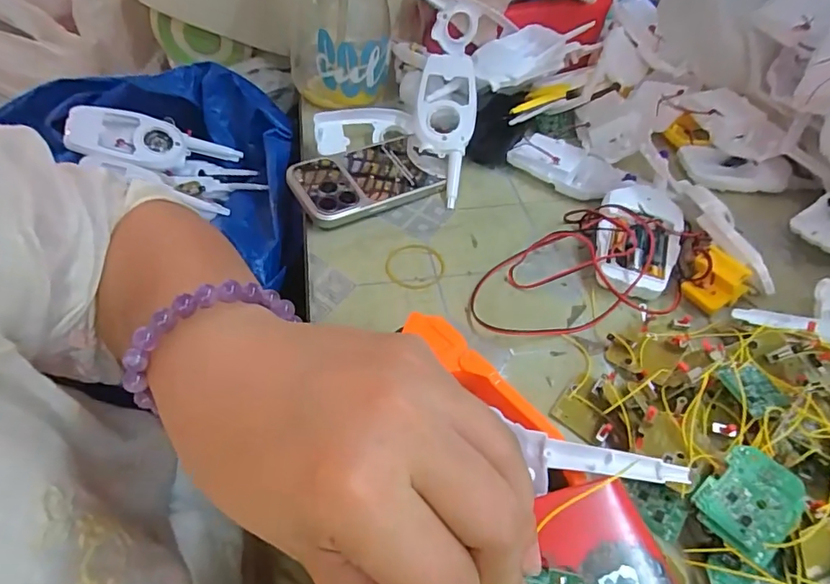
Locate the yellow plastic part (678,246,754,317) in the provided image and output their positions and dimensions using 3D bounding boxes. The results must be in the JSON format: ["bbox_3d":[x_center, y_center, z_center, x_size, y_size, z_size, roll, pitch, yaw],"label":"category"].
[{"bbox_3d":[0.223,-0.006,0.369,0.036,0.044,0.024,37,56,27],"label":"yellow plastic part"}]

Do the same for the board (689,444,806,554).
[{"bbox_3d":[0.169,0.103,0.247,0.038,0.004,0.042,41,92,26],"label":"board"}]

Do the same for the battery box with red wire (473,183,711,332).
[{"bbox_3d":[0.139,-0.020,0.380,0.192,0.044,0.113,-27,54,-24],"label":"battery box with red wire"}]

